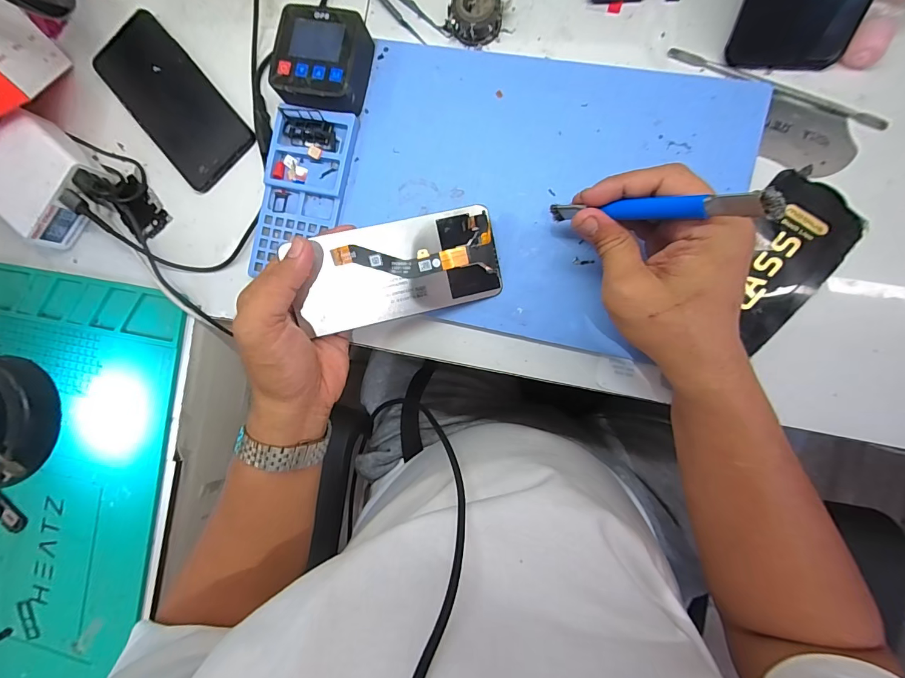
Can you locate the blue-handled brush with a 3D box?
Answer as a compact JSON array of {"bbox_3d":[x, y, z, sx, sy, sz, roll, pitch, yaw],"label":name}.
[{"bbox_3d":[0.109,-0.075,0.230,0.012,0.135,0.009,19,93,-35],"label":"blue-handled brush"}]

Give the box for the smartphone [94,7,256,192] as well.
[{"bbox_3d":[-0.259,-0.221,0.370,0.076,0.010,0.173,-42,84,6],"label":"smartphone"}]

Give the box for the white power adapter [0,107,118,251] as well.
[{"bbox_3d":[-0.377,-0.144,0.367,0.090,0.041,0.087,-45,84,5],"label":"white power adapter"}]

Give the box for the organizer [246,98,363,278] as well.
[{"bbox_3d":[-0.129,-0.124,0.342,0.070,0.014,0.138,13,91,8],"label":"organizer"}]

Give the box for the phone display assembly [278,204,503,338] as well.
[{"bbox_3d":[-0.039,-0.053,0.304,0.147,0.009,0.071,-14,100,-10],"label":"phone display assembly"}]

